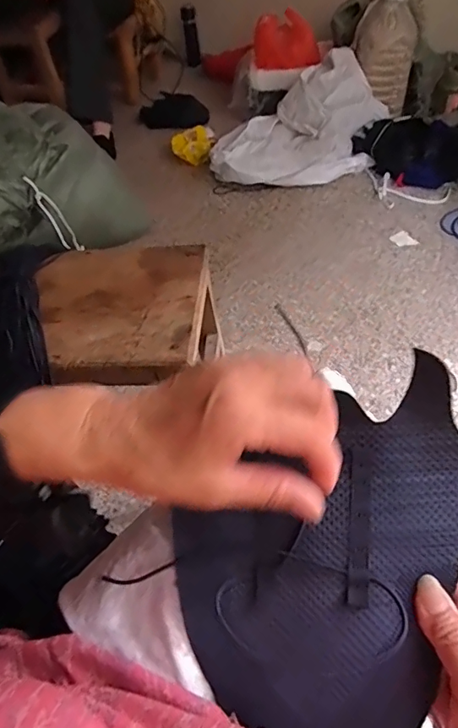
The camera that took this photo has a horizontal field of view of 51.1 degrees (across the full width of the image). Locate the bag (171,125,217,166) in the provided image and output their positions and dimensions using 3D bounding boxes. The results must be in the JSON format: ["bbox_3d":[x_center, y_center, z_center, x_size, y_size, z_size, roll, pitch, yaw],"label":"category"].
[{"bbox_3d":[-0.108,-0.747,1.622,0.144,0.067,0.182,16,55,17],"label":"bag"}]

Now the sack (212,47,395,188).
[{"bbox_3d":[0.222,-0.749,1.501,0.446,0.216,0.469,18,55,19],"label":"sack"}]

